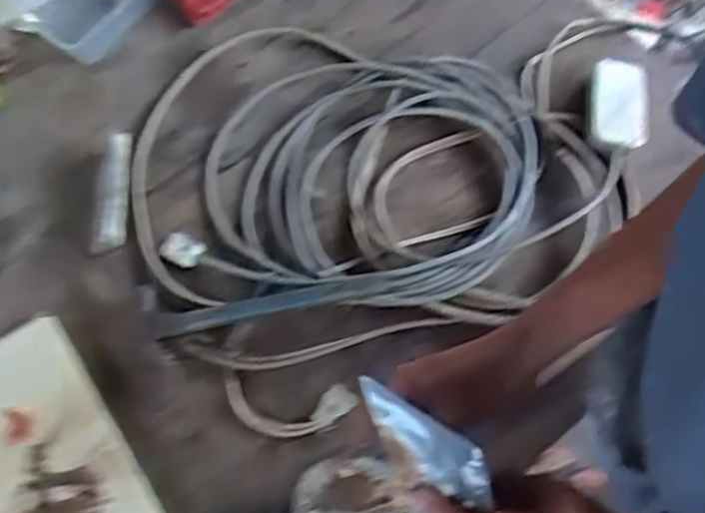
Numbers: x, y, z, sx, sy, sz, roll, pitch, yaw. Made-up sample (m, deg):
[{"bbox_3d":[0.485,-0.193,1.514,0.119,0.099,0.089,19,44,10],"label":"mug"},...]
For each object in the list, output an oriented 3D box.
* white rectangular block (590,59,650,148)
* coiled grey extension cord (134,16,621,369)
[{"bbox_3d":[0.305,-0.180,0.840,0.060,0.025,0.120,7,70,9],"label":"white rectangular block"},{"bbox_3d":[0.013,-0.113,0.838,0.533,0.043,0.425,-13,68,1],"label":"coiled grey extension cord"}]

